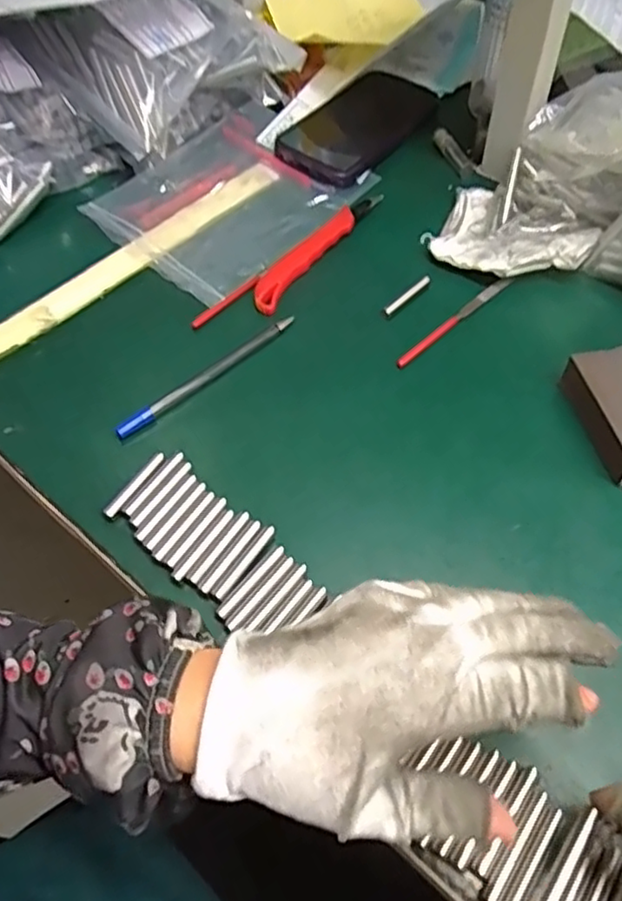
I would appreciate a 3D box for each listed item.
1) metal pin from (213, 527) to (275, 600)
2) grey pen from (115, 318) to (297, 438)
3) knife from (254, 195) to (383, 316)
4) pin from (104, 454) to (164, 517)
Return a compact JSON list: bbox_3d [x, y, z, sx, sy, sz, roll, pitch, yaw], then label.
[{"bbox_3d":[-0.034,0.057,0.337,0.007,0.004,0.048,30,60,20],"label":"metal pin"},{"bbox_3d":[-0.065,-0.050,0.414,0.008,0.010,0.138,39,64,25],"label":"grey pen"},{"bbox_3d":[0.005,-0.157,0.488,0.022,0.010,0.155,28,59,19],"label":"knife"},{"bbox_3d":[-0.099,0.019,0.366,0.006,0.004,0.046,26,59,19],"label":"pin"}]

